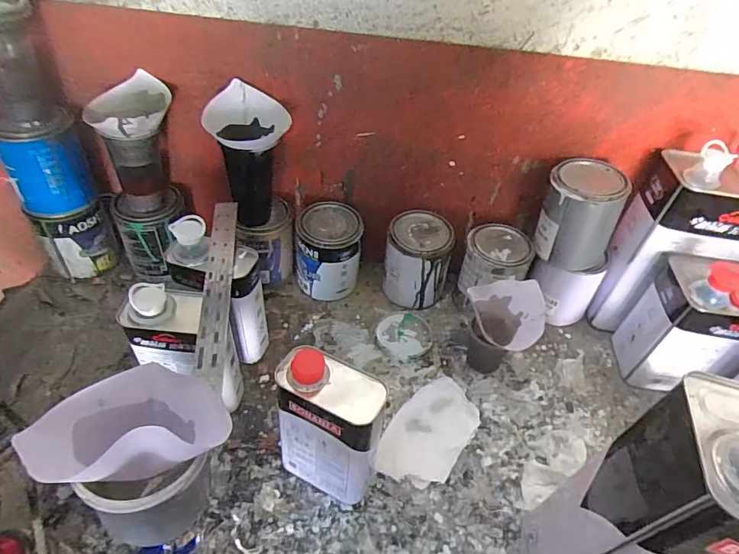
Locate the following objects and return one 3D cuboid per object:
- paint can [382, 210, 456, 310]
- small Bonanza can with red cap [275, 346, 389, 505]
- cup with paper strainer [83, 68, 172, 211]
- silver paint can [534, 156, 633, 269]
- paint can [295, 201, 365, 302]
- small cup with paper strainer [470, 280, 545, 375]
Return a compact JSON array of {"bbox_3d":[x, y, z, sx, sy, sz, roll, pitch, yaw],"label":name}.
[{"bbox_3d":[0.078,-0.025,0.789,0.104,0.131,0.100,4,46,-4],"label":"paint can"},{"bbox_3d":[-0.047,0.169,0.532,0.116,0.193,0.071,19,47,10],"label":"small Bonanza can with red cap"},{"bbox_3d":[-0.336,-0.183,0.683,0.098,0.166,0.123,8,46,1],"label":"cup with paper strainer"},{"bbox_3d":[0.321,-0.093,0.714,0.114,0.139,0.104,4,46,-4],"label":"silver paint can"},{"bbox_3d":[-0.070,-0.043,0.790,0.105,0.143,0.098,1,46,-6],"label":"paint can"},{"bbox_3d":[0.199,0.079,0.714,0.101,0.129,0.092,4,46,-4],"label":"small cup with paper strainer"}]

